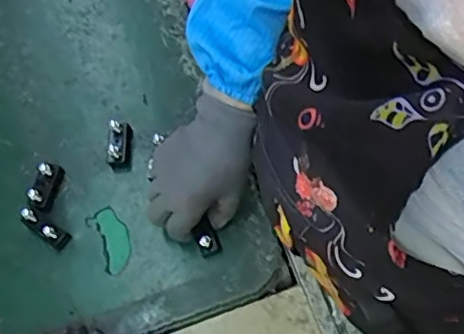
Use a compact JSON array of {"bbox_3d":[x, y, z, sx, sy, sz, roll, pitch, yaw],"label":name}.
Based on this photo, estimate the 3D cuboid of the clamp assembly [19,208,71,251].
[{"bbox_3d":[-0.193,0.061,0.576,0.055,0.030,0.020,34,72,12],"label":"clamp assembly"}]

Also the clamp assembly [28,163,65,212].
[{"bbox_3d":[-0.198,0.019,0.595,0.022,0.031,0.048,20,70,8],"label":"clamp assembly"}]

